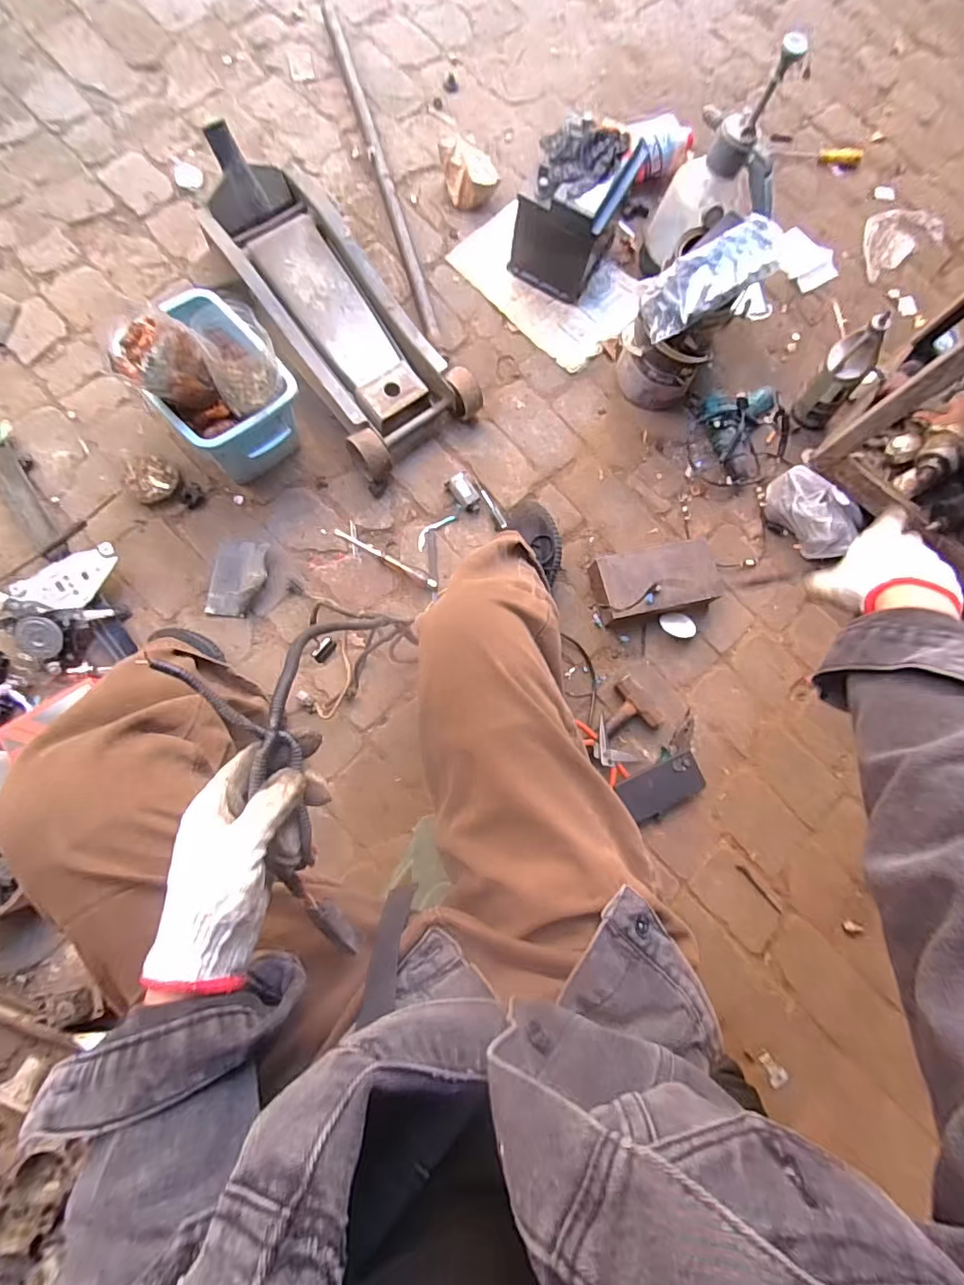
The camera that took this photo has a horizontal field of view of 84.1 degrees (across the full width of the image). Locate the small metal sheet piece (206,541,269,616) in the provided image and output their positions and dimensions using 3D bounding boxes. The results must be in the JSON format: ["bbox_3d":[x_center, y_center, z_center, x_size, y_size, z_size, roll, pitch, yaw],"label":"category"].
[{"bbox_3d":[-0.416,-0.110,0.913,0.096,0.030,0.134,5,81,-3],"label":"small metal sheet piece"}]

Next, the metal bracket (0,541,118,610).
[{"bbox_3d":[-0.705,-0.094,0.901,0.188,0.052,0.093,-20,83,-7],"label":"metal bracket"}]

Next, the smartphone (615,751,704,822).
[{"bbox_3d":[0.321,0.256,0.946,0.154,0.009,0.074,-21,84,-10],"label":"smartphone"}]

